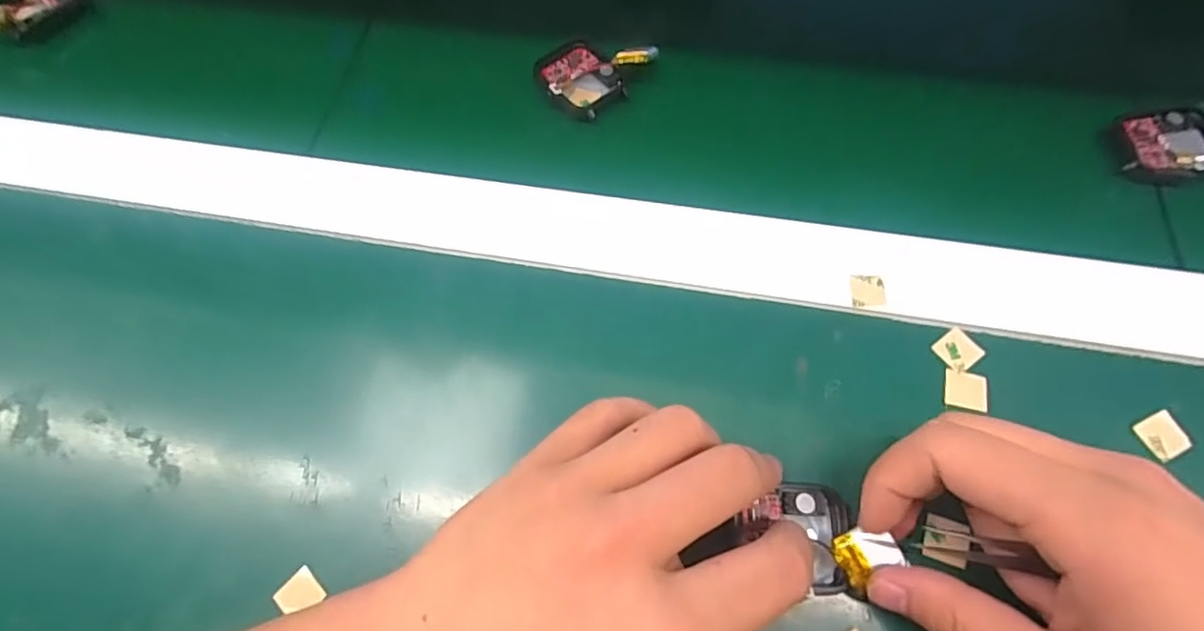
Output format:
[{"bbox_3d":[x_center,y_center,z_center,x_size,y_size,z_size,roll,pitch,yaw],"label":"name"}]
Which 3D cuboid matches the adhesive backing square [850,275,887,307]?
[{"bbox_3d":[0.114,-0.011,0.250,0.014,0.004,0.014,-1,68,2],"label":"adhesive backing square"}]

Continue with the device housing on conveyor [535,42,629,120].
[{"bbox_3d":[-0.012,-0.122,0.302,0.035,0.011,0.045,-38,71,-12],"label":"device housing on conveyor"}]

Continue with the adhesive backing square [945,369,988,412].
[{"bbox_3d":[0.146,0.030,0.234,0.015,0.004,0.016,6,68,12],"label":"adhesive backing square"}]

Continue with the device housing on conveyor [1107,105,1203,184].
[{"bbox_3d":[0.263,-0.079,0.272,0.042,0.010,0.039,-10,68,-1],"label":"device housing on conveyor"}]

